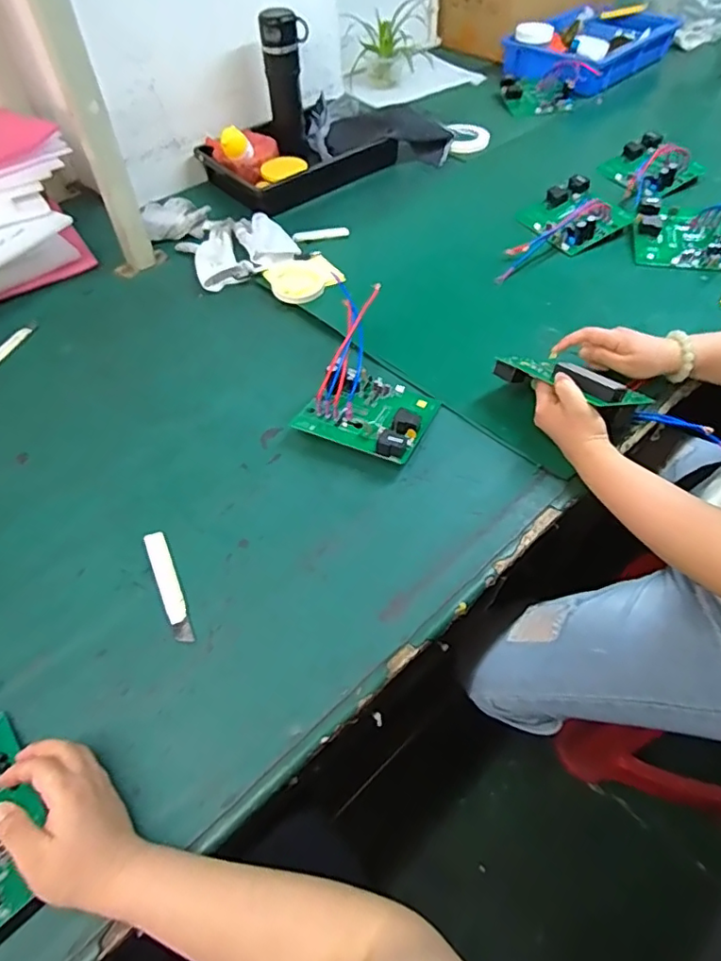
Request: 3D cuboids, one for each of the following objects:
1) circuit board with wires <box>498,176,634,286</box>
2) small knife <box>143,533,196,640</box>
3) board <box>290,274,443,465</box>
[{"bbox_3d":[0.325,-0.446,0.956,0.289,0.054,0.148,-28,57,-17],"label":"circuit board with wires"},{"bbox_3d":[-0.207,0.111,0.589,0.020,0.005,0.139,-22,55,-13],"label":"small knife"},{"bbox_3d":[0.015,-0.128,0.698,0.162,0.100,0.188,19,56,16],"label":"board"}]

